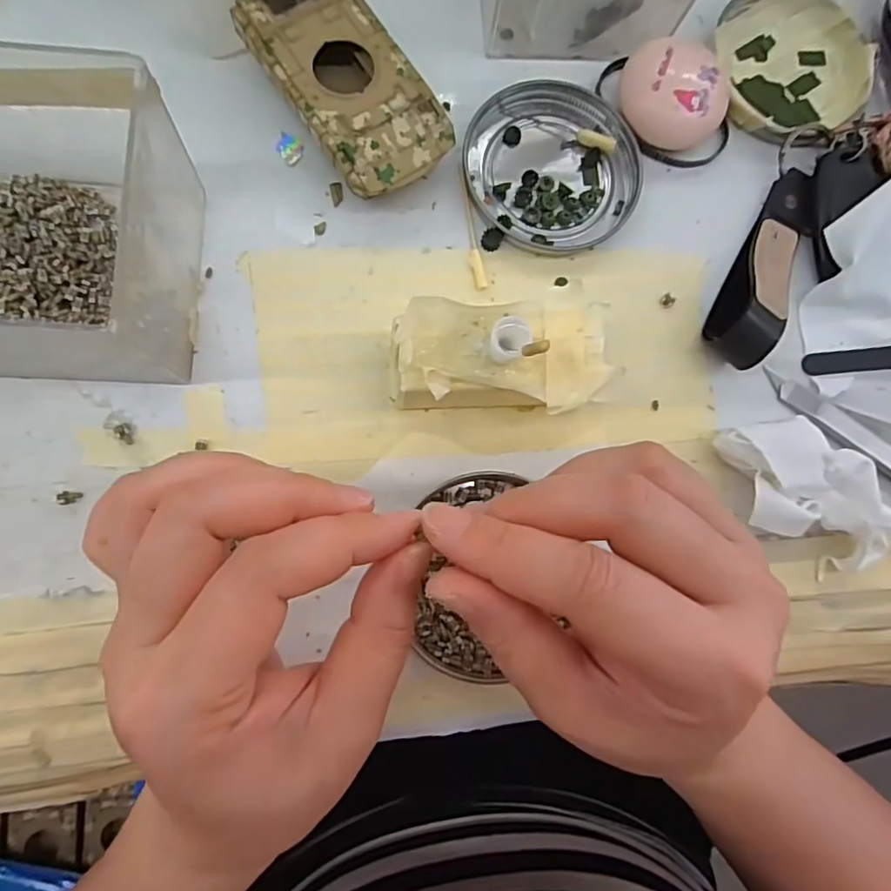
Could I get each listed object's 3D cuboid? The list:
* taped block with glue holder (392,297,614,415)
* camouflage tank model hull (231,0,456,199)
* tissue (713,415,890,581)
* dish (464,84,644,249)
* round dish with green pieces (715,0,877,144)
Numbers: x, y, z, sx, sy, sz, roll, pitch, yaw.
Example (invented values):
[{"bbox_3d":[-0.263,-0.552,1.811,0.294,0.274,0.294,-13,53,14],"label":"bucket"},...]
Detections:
[{"bbox_3d":[0.023,-0.033,0.224,0.086,0.047,0.042,0,83,-6],"label":"taped block with glue holder"},{"bbox_3d":[-0.041,-0.149,0.245,0.051,0.024,0.095,-36,88,-9],"label":"camouflage tank model hull"},{"bbox_3d":[0.151,0.021,0.242,0.053,0.019,0.071,-21,86,-8],"label":"tissue"},{"bbox_3d":[0.048,-0.126,0.259,0.075,0.008,0.077,1,83,-6],"label":"dish"},{"bbox_3d":[0.169,-0.185,0.279,0.073,0.011,0.081,-2,84,-7],"label":"round dish with green pieces"}]

